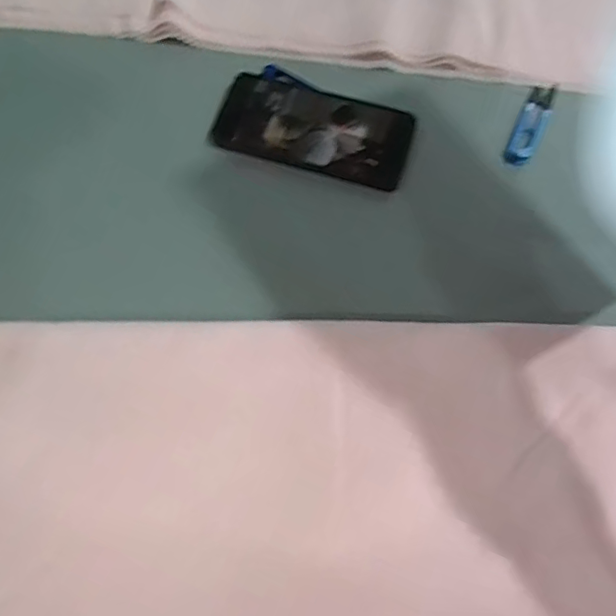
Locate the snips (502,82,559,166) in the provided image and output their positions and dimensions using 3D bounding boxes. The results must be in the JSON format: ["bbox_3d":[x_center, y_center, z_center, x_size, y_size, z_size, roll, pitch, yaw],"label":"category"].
[{"bbox_3d":[0.196,-0.161,0.490,0.025,0.011,0.088,24,68,9],"label":"snips"}]

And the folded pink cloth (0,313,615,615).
[{"bbox_3d":[-0.022,0.110,0.353,0.596,0.015,0.217,1,70,-1],"label":"folded pink cloth"}]

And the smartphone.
[{"bbox_3d":[0.005,-0.154,0.480,0.164,0.009,0.077,15,67,5],"label":"smartphone"}]

